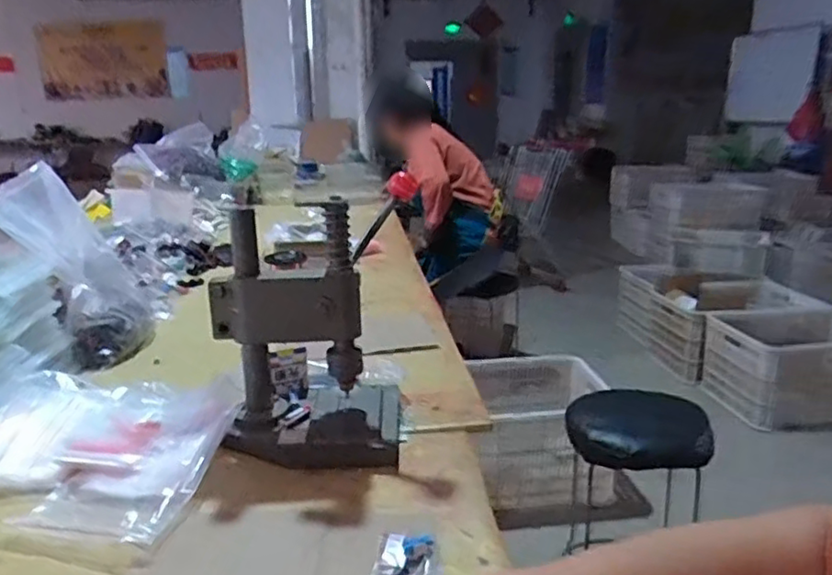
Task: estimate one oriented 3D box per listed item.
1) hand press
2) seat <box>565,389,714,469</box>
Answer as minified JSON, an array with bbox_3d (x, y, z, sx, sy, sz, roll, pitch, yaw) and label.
[{"bbox_3d":[-0.129,0.046,0.824,0.234,0.297,0.177,4,17,11],"label":"hand press"},{"bbox_3d":[0.487,0.308,1.425,0.292,0.108,0.228,2,15,12],"label":"seat"}]

